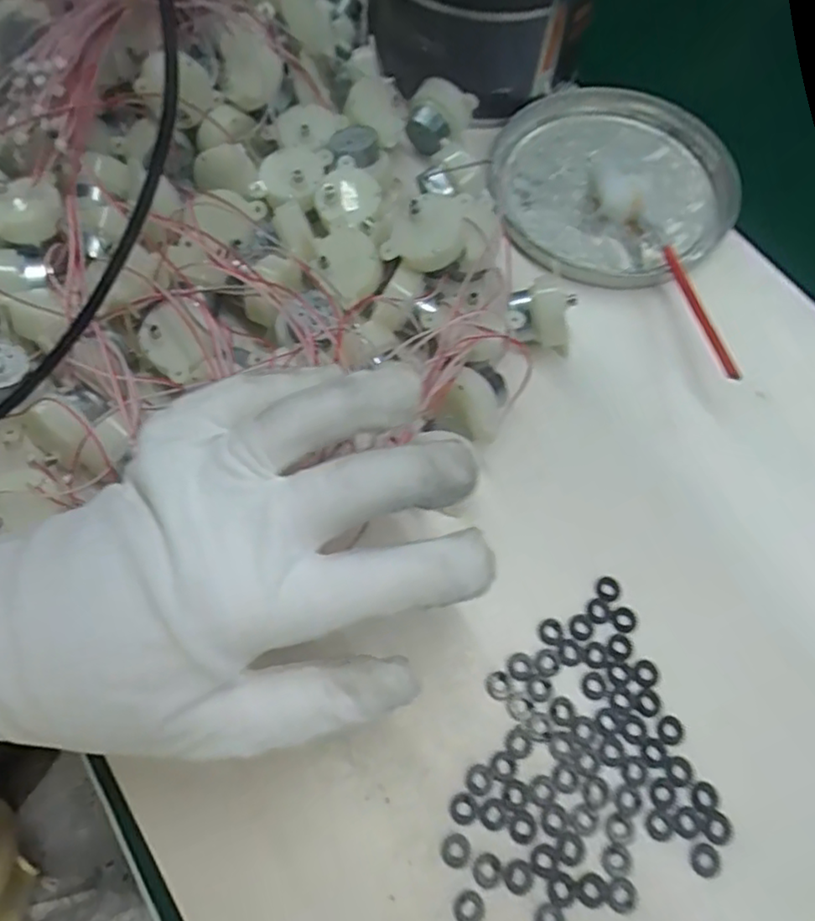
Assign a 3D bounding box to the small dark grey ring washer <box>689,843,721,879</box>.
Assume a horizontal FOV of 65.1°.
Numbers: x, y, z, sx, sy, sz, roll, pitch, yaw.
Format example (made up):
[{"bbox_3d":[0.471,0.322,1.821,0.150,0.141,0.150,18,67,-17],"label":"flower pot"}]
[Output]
[{"bbox_3d":[0.106,0.142,0.226,0.011,0.004,0.010,1,66,-2],"label":"small dark grey ring washer"}]

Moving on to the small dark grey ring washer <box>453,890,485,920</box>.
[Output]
[{"bbox_3d":[0.021,0.153,0.217,0.011,0.004,0.011,1,66,-2],"label":"small dark grey ring washer"}]

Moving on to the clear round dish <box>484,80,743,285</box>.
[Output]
[{"bbox_3d":[0.111,-0.152,0.345,0.124,0.012,0.134,1,66,-2],"label":"clear round dish"}]

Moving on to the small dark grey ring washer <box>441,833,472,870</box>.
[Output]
[{"bbox_3d":[0.017,0.138,0.225,0.010,0.004,0.010,1,66,-2],"label":"small dark grey ring washer"}]

